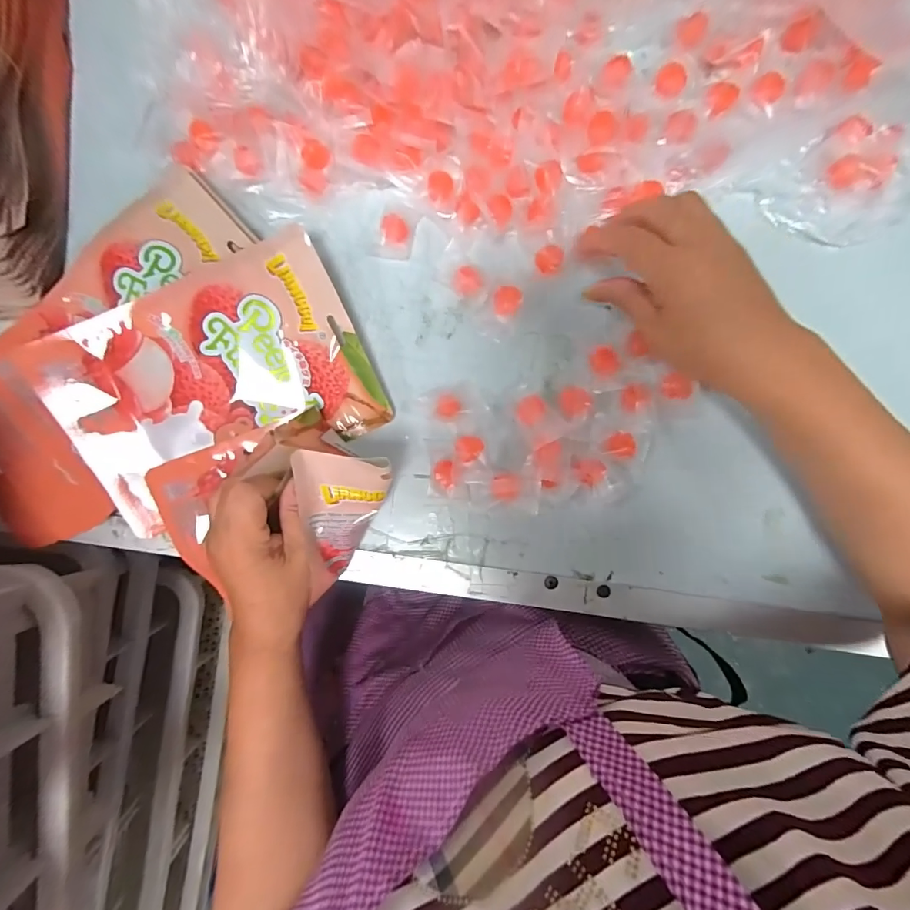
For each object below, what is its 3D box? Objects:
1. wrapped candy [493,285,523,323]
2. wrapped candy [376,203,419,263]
[{"bbox_3d":[0.040,-0.113,0.329,0.020,0.011,0.025,3,88,1],"label":"wrapped candy"},{"bbox_3d":[-0.046,-0.174,0.337,0.029,0.012,0.041,13,89,2],"label":"wrapped candy"}]

